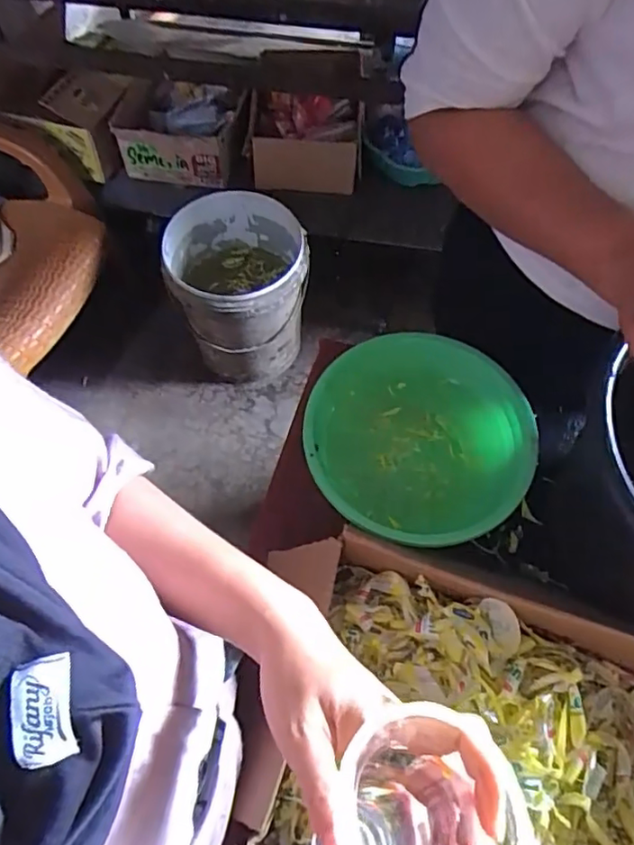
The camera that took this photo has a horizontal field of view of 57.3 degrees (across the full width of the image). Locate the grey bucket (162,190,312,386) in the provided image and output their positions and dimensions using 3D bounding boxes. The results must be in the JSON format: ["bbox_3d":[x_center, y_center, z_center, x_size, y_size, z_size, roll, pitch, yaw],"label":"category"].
[{"bbox_3d":[-0.175,-0.299,1.378,0.296,0.362,0.292,0,64,1],"label":"grey bucket"}]

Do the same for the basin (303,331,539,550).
[{"bbox_3d":[0.109,0.024,0.628,0.233,0.072,0.227,0,64,1],"label":"basin"}]

